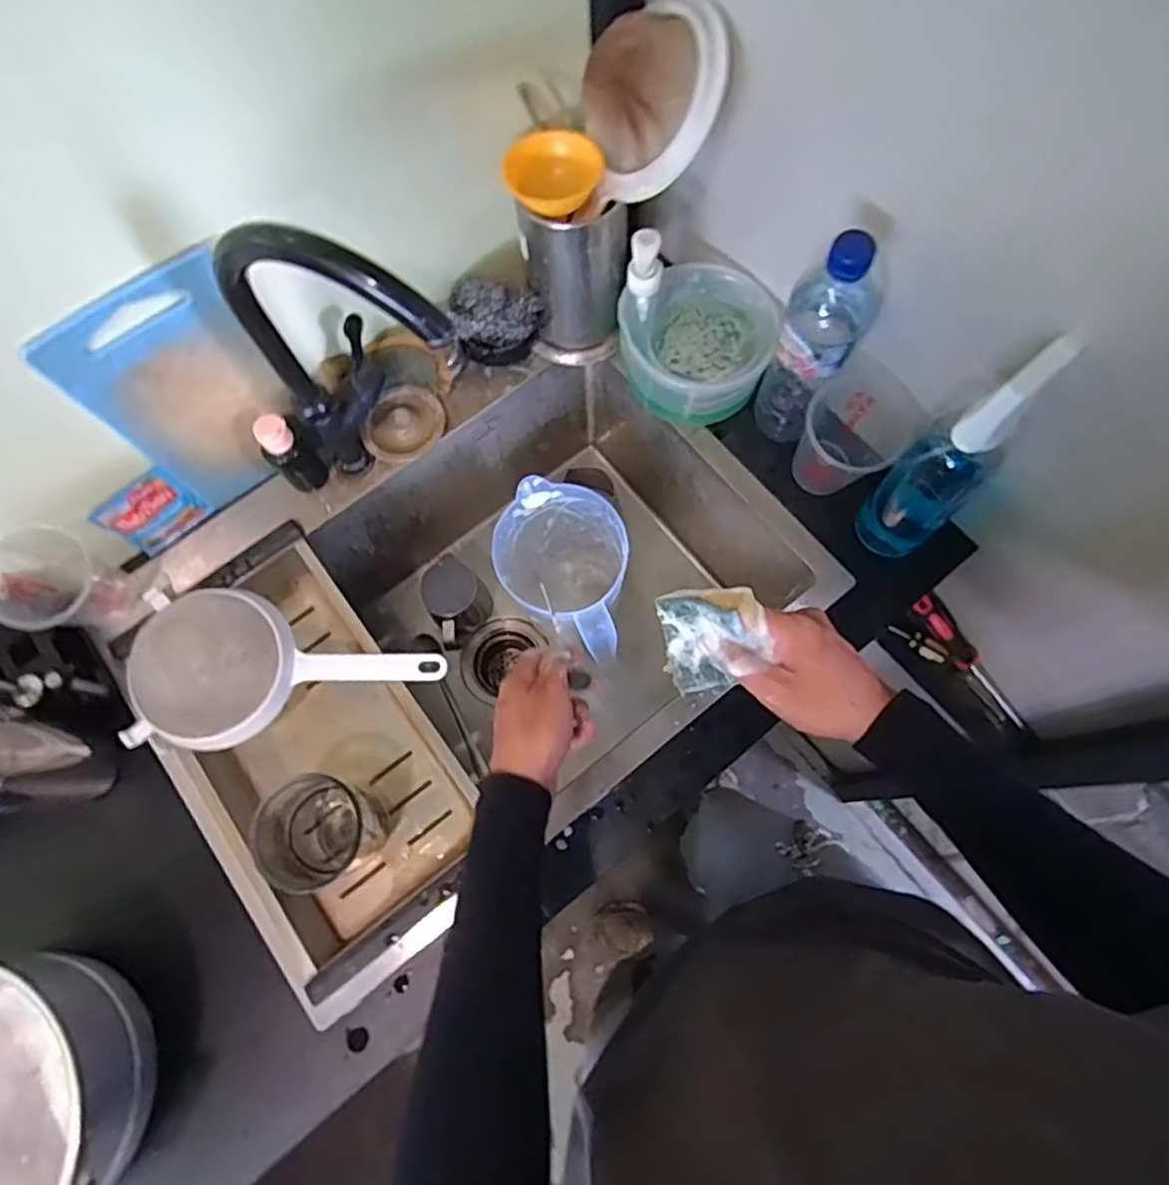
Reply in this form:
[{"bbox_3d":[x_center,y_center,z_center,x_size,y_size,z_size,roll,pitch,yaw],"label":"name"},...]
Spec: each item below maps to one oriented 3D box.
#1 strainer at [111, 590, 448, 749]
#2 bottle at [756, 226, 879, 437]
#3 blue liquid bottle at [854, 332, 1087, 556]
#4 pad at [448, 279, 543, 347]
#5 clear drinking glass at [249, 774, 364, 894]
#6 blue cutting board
[{"bbox_3d":[-0.269,0.063,0.611,0.276,0.064,0.141,1,71,2],"label":"strainer"},{"bbox_3d":[0.196,-0.210,0.597,0.065,0.224,0.066,28,75,11],"label":"bottle"},{"bbox_3d":[0.277,-0.098,0.522,0.055,0.289,0.064,-41,75,-11],"label":"blue liquid bottle"},{"bbox_3d":[-0.088,-0.272,0.685,0.093,0.073,0.050,6,72,4],"label":"pad"},{"bbox_3d":[-0.235,0.206,0.593,0.083,0.097,0.085,-1,71,2],"label":"clear drinking glass"},{"bbox_3d":[-0.324,-0.164,0.589,0.134,0.235,0.012,-35,71,-9],"label":"blue cutting board"}]

